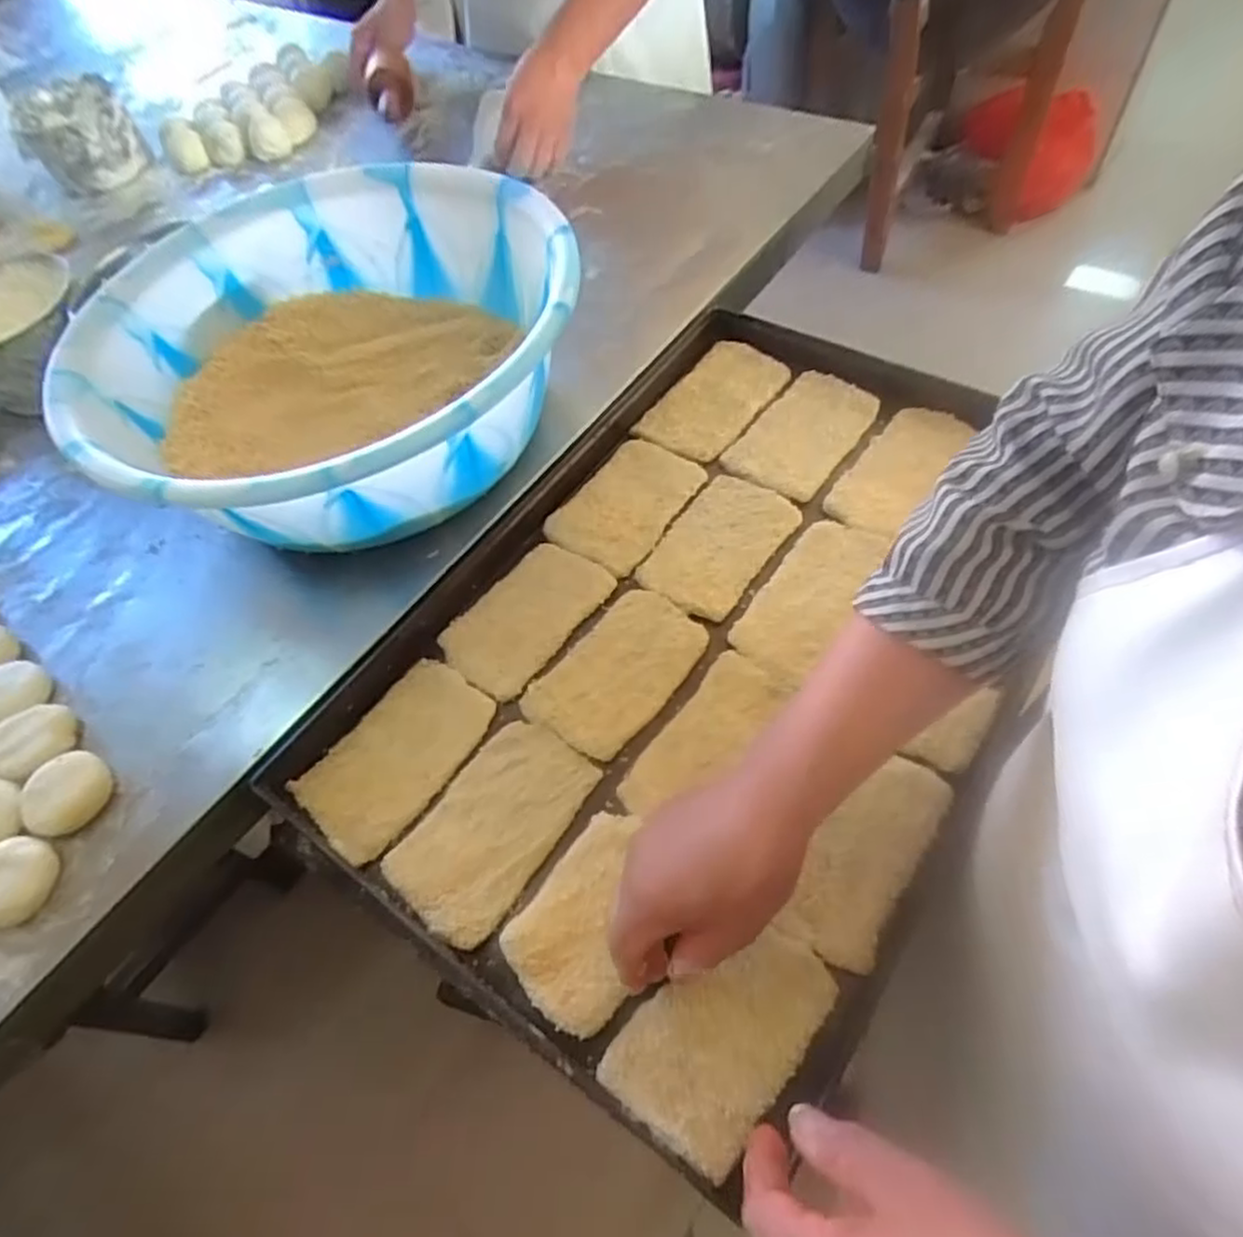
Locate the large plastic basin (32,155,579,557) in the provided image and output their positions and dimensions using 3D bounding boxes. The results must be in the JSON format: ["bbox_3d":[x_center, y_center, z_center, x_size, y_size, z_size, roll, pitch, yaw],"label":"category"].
[{"bbox_3d":[-0.232,-0.212,0.621,0.386,0.175,0.387,-3,57,5],"label":"large plastic basin"}]

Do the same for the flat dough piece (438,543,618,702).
[{"bbox_3d":[-0.078,-0.003,0.596,0.082,0.009,0.139,32,67,24],"label":"flat dough piece"}]

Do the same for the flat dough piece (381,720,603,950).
[{"bbox_3d":[-0.087,0.142,0.507,0.086,0.012,0.146,31,66,24],"label":"flat dough piece"}]

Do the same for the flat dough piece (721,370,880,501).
[{"bbox_3d":[0.164,-0.169,0.663,0.086,0.019,0.138,32,67,24],"label":"flat dough piece"}]

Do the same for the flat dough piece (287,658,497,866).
[{"bbox_3d":[-0.166,0.100,0.544,0.082,0.009,0.145,31,66,24],"label":"flat dough piece"}]

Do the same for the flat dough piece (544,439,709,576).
[{"bbox_3d":[0.009,-0.103,0.643,0.087,0.015,0.138,34,67,25],"label":"flat dough piece"}]

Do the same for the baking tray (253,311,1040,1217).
[{"bbox_3d":[0.070,0.003,0.565,0.403,0.049,0.589,30,65,18],"label":"baking tray"}]

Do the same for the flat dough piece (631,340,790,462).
[{"bbox_3d":[0.088,-0.209,0.697,0.086,0.017,0.143,31,66,24],"label":"flat dough piece"}]

